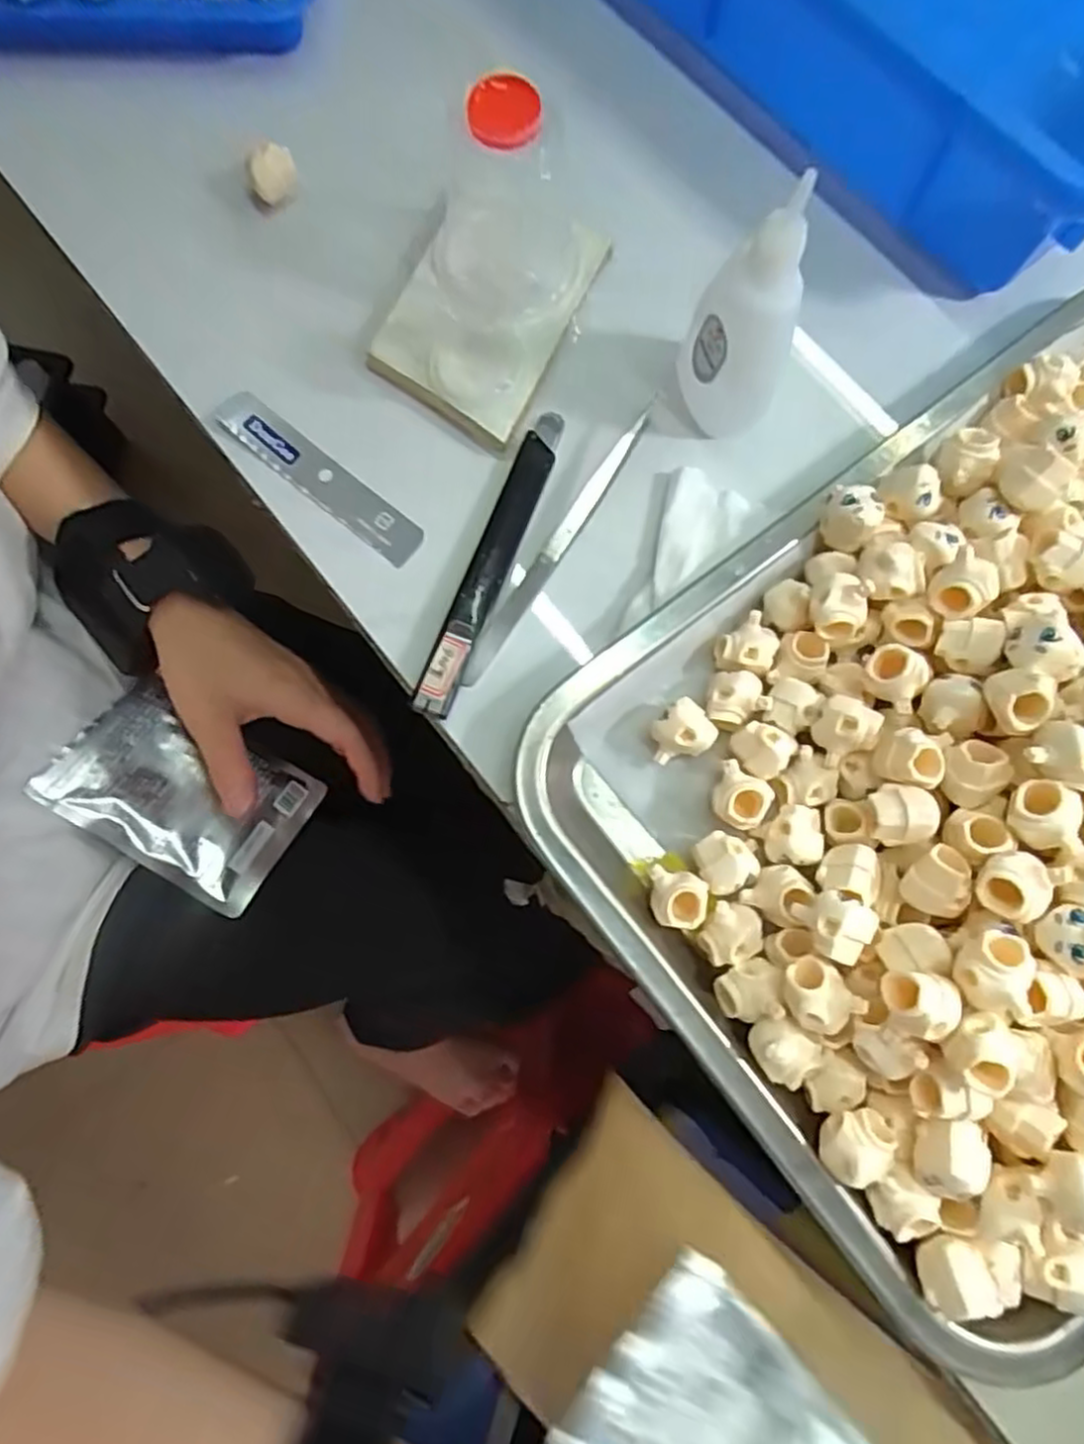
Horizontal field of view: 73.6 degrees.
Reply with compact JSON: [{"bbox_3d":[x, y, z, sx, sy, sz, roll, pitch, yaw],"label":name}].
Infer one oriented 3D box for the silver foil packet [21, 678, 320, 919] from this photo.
[{"bbox_3d":[-0.206,0.042,0.426,0.129,0.007,0.094,37,52,-14],"label":"silver foil packet"}]

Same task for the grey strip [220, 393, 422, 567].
[{"bbox_3d":[-0.088,-0.097,0.290,0.095,0.004,0.018,39,86,3],"label":"grey strip"}]

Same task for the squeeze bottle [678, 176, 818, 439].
[{"bbox_3d":[0.071,-0.141,0.258,0.033,0.085,0.029,11,78,2],"label":"squeeze bottle"}]

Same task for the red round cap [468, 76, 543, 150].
[{"bbox_3d":[-0.013,-0.202,0.241,0.023,0.010,0.023,0,78,-1],"label":"red round cap"}]

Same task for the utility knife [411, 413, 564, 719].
[{"bbox_3d":[-0.019,-0.063,0.279,0.015,0.009,0.131,21,78,4],"label":"utility knife"}]

